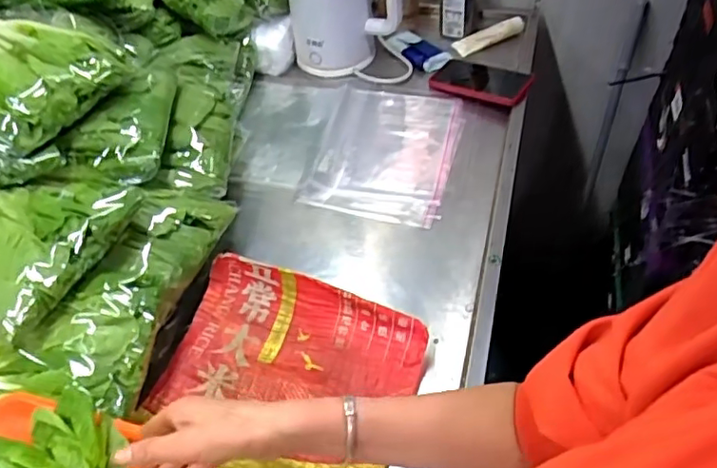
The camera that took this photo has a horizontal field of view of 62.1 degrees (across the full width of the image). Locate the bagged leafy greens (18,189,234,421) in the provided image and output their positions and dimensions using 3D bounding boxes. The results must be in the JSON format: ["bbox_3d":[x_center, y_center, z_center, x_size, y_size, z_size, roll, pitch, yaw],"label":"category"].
[{"bbox_3d":[-0.240,0.054,0.673,0.144,0.063,0.297,16,51,17],"label":"bagged leafy greens"}]

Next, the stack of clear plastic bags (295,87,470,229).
[{"bbox_3d":[0.044,-0.132,0.925,0.205,0.020,0.276,12,50,13],"label":"stack of clear plastic bags"}]

